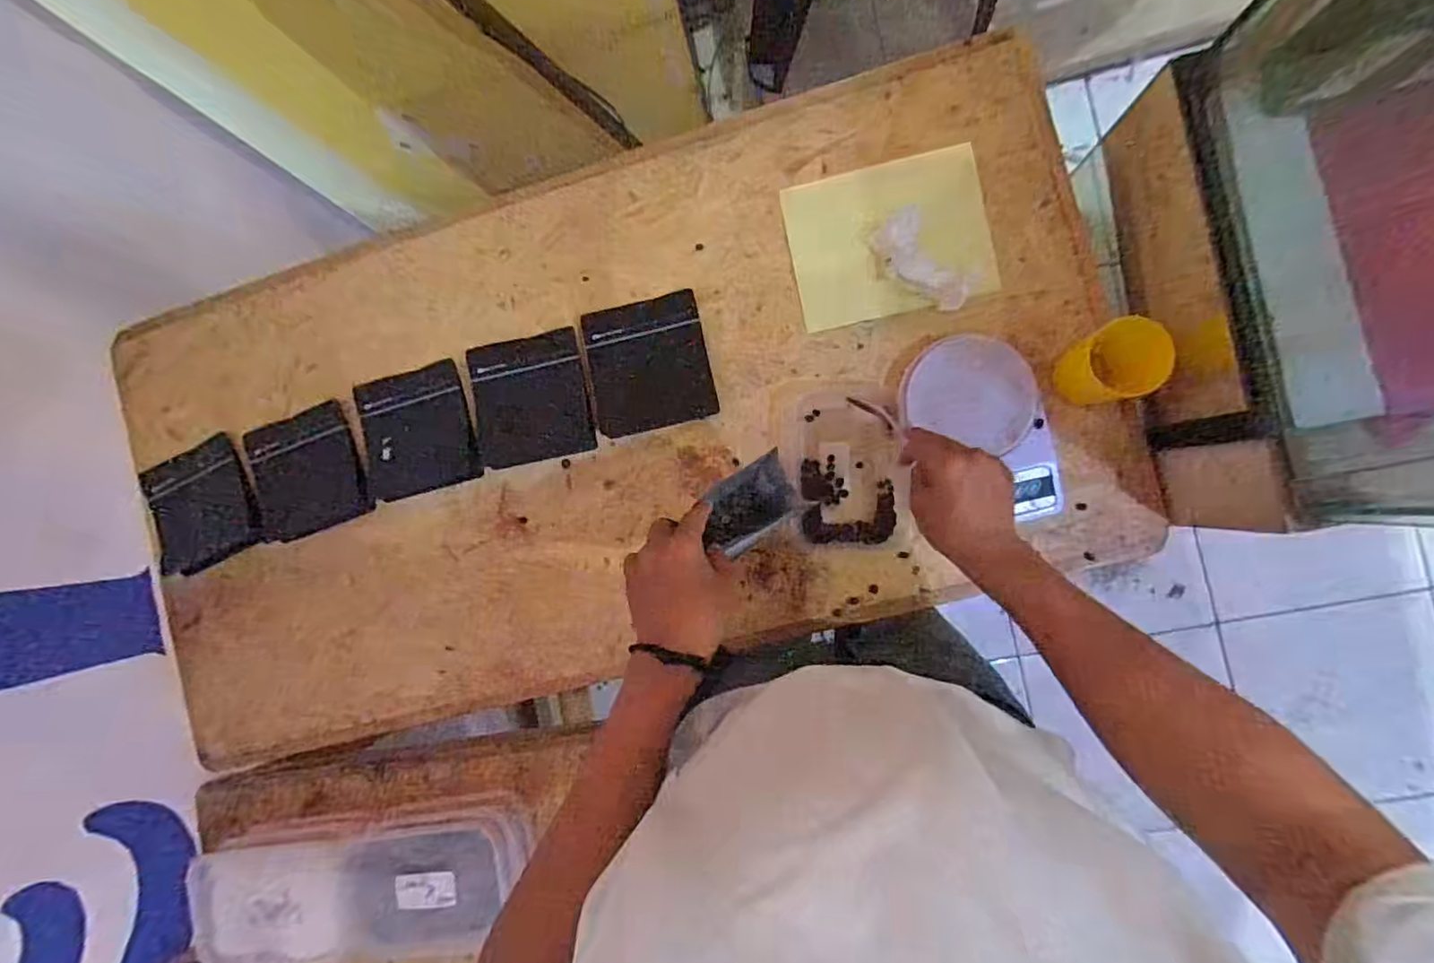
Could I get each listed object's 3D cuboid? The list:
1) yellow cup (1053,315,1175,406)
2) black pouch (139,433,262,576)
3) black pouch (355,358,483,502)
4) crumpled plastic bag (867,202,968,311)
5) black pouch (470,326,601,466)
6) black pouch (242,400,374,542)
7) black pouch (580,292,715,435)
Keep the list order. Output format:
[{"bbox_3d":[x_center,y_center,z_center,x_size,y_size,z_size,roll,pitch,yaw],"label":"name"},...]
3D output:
[{"bbox_3d":[0.369,-0.109,0.576,0.071,0.093,0.071,-14,88,6],"label":"yellow cup"},{"bbox_3d":[-0.648,0.033,0.751,0.143,0.011,0.137,-24,87,6],"label":"black pouch"},{"bbox_3d":[-0.359,-0.058,0.718,0.129,0.010,0.140,-13,88,6],"label":"black pouch"},{"bbox_3d":[0.217,-0.230,0.639,0.050,0.027,0.116,-37,86,5],"label":"crumpled plastic bag"},{"bbox_3d":[-0.218,-0.095,0.706,0.138,0.008,0.142,-10,88,6],"label":"black pouch"},{"bbox_3d":[-0.507,-0.010,0.745,0.148,0.012,0.143,-20,87,6],"label":"black pouch"},{"bbox_3d":[-0.078,-0.132,0.683,0.135,0.007,0.141,-11,88,6],"label":"black pouch"}]

